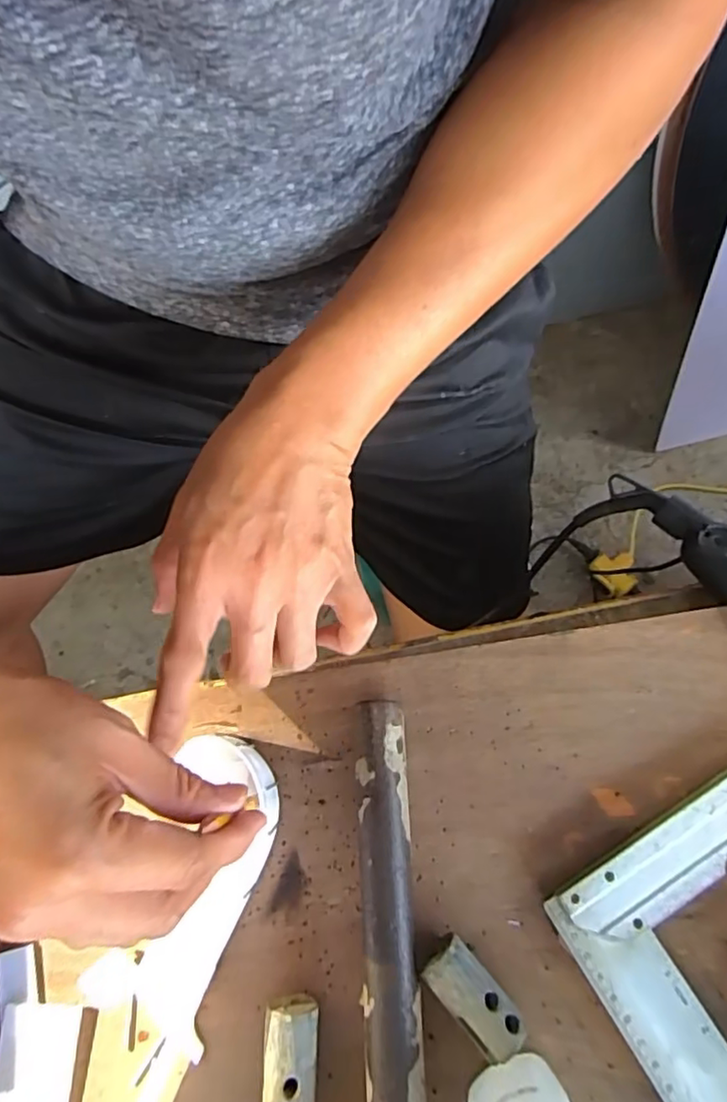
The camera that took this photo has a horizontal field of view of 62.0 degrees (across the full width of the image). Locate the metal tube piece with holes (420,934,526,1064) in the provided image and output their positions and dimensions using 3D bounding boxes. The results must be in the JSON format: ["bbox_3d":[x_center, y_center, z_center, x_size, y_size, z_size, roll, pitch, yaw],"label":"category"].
[{"bbox_3d":[0.053,0.215,0.294,0.024,0.025,0.049,-40,72,-11],"label":"metal tube piece with holes"}]

